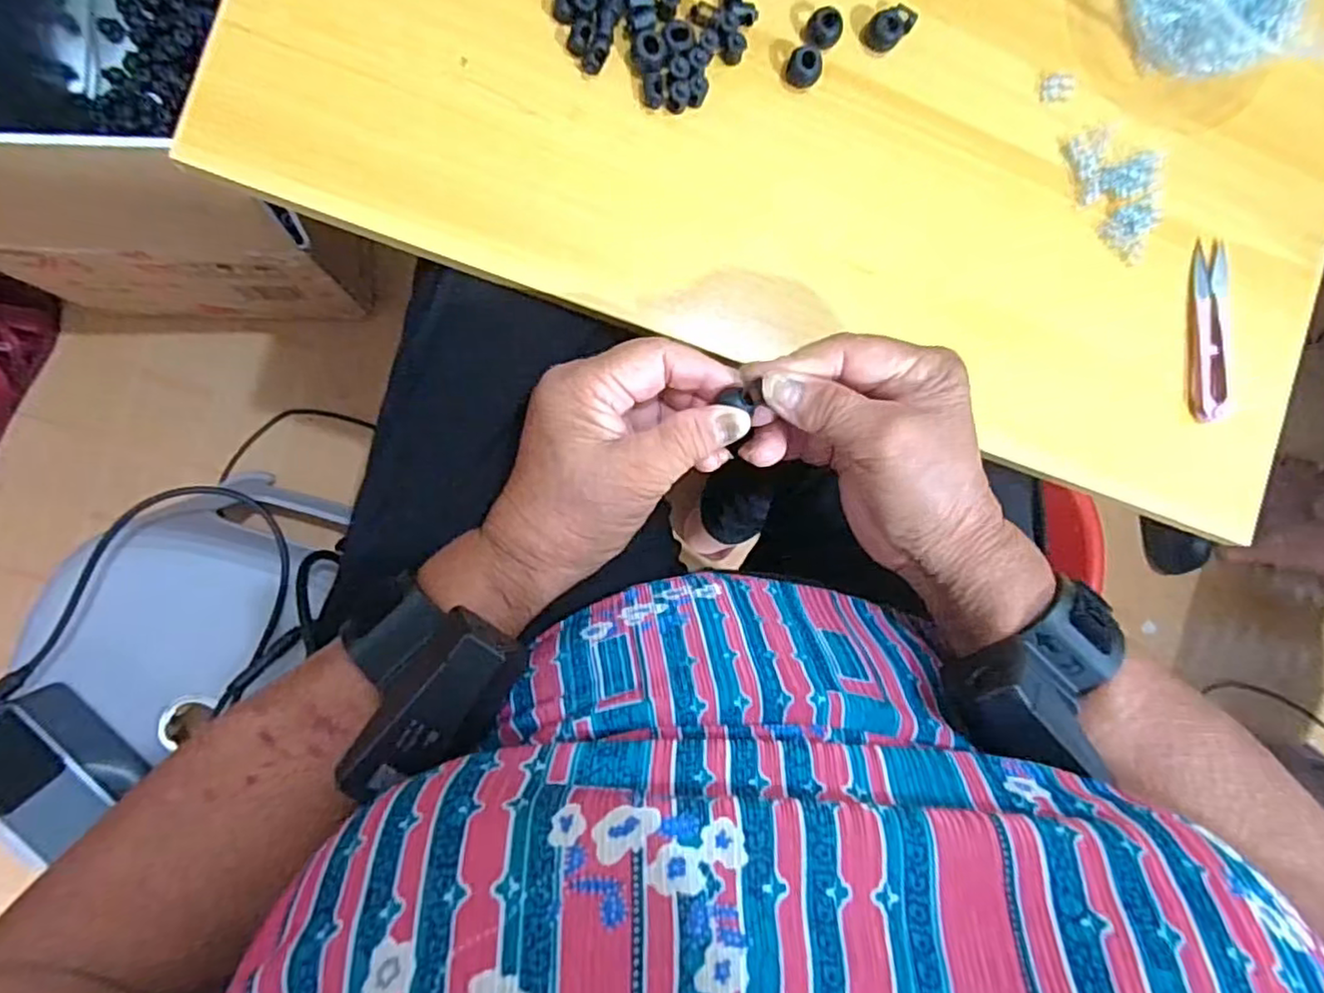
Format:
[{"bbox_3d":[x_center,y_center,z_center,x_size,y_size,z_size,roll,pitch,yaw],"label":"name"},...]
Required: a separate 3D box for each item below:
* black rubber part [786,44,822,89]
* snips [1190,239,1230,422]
[{"bbox_3d":[0.072,-0.216,0.331,0.017,0.012,0.017,0,91,-9],"label":"black rubber part"},{"bbox_3d":[0.311,-0.094,0.375,0.020,0.009,0.099,1,91,-9],"label":"snips"}]

